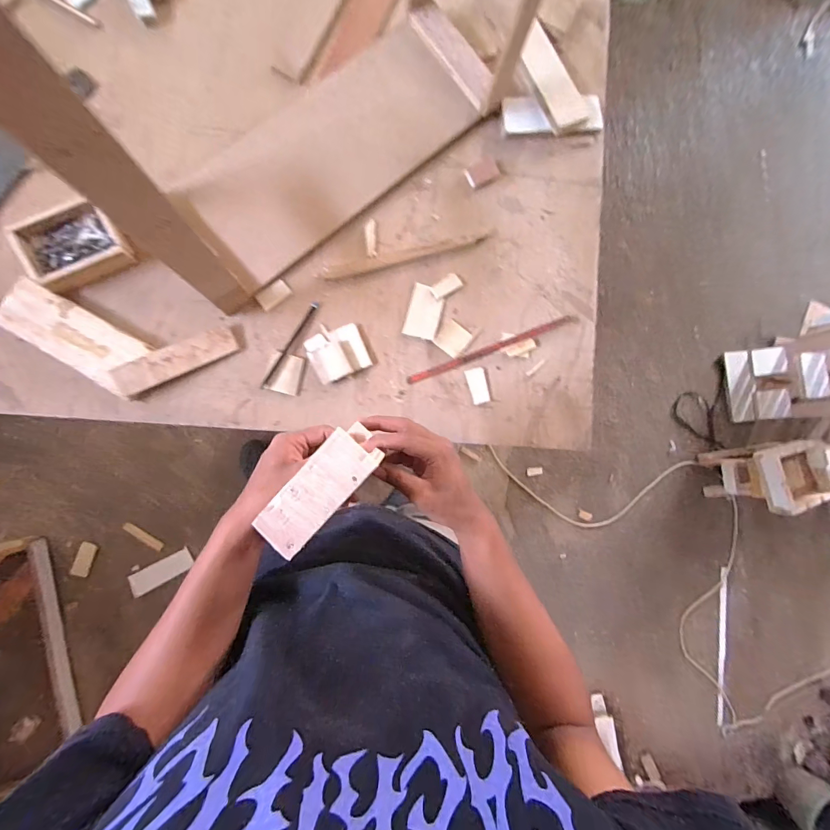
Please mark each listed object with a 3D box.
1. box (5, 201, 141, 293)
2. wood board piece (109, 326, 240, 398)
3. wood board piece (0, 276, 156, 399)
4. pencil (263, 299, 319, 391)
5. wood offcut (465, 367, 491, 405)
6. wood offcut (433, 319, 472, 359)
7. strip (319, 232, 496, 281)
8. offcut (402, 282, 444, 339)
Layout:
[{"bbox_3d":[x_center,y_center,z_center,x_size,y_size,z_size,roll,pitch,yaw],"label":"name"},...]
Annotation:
[{"bbox_3d":[-0.503,-0.247,0.575,0.133,0.039,0.109,-30,91,-7],"label":"box"},{"bbox_3d":[-0.363,-0.086,0.596,0.176,0.015,0.048,-29,109,-15],"label":"wood board piece"},{"bbox_3d":[-0.508,-0.119,0.577,0.193,0.034,0.081,32,84,-4],"label":"wood board piece"},{"bbox_3d":[-0.204,-0.117,0.630,0.012,0.006,0.162,31,84,-4],"label":"pencil"},{"bbox_3d":[0.110,-0.050,0.665,0.034,0.004,0.061,-16,89,-7],"label":"wood offcut"},{"bbox_3d":[0.067,-0.131,0.665,0.048,0.004,0.054,38,84,-3],"label":"wood offcut"},{"bbox_3d":[-0.011,-0.278,0.669,0.301,0.010,0.028,-18,89,-7],"label":"strip"},{"bbox_3d":[0.017,-0.177,0.668,0.055,0.006,0.090,14,86,-5],"label":"offcut"}]

